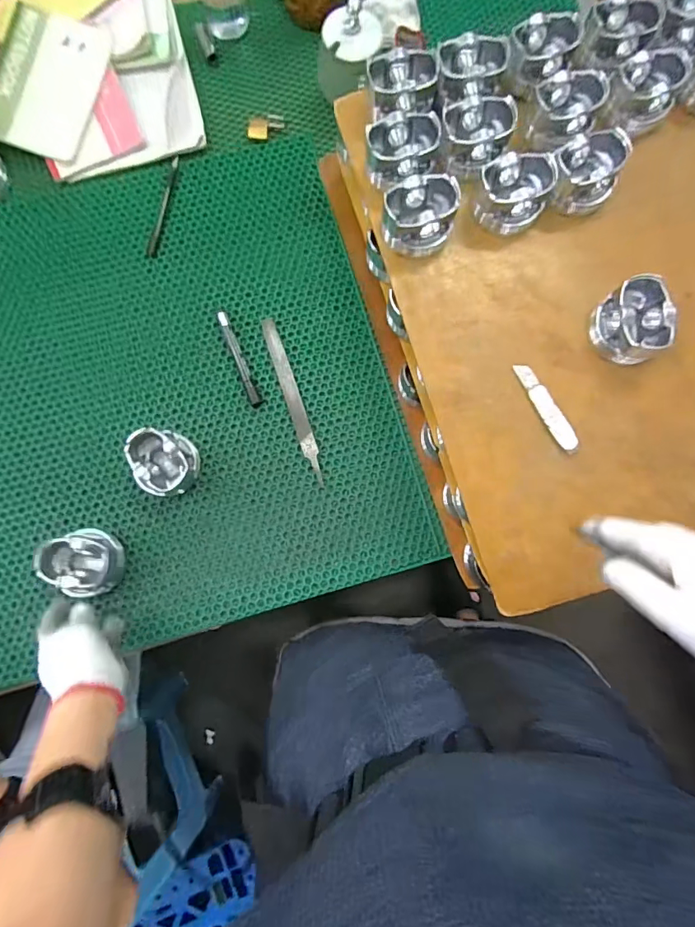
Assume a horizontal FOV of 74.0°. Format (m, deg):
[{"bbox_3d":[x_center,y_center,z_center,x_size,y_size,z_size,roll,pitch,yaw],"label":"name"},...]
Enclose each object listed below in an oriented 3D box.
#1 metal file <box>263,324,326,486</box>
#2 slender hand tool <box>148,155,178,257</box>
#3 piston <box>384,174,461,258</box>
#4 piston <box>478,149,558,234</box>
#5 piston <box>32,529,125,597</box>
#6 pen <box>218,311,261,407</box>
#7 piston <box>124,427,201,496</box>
[{"bbox_3d":[-0.071,-0.085,0.614,0.020,0.006,0.232,-19,83,-2],"label":"metal file"},{"bbox_3d":[-0.260,-0.363,0.651,0.012,0.007,0.150,12,83,2],"label":"slender hand tool"},{"bbox_3d":[0.080,-0.278,0.515,0.080,0.047,0.067,-13,82,-2],"label":"piston"},{"bbox_3d":[0.186,-0.307,0.520,0.079,0.052,0.069,15,82,2],"label":"piston"},{"bbox_3d":[-0.325,0.119,0.569,0.087,0.053,0.071,28,84,3],"label":"piston"},{"bbox_3d":[-0.145,-0.142,0.617,0.015,0.012,0.138,-22,83,-3],"label":"pen"},{"bbox_3d":[-0.234,-0.006,0.589,0.074,0.051,0.085,-36,84,-4],"label":"piston"}]

